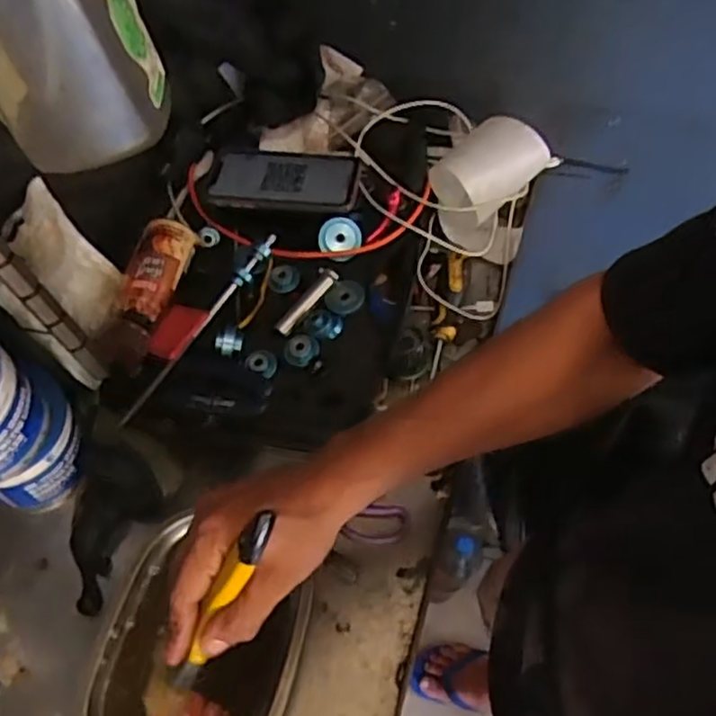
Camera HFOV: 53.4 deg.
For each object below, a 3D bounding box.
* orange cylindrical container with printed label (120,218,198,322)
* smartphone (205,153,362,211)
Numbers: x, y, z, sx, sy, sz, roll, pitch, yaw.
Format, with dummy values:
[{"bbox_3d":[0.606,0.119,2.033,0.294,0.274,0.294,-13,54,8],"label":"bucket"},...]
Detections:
[{"bbox_3d":[-0.190,-0.078,0.670,0.050,0.047,0.108,10,60,7],"label":"orange cylindrical container with printed label"},{"bbox_3d":[-0.074,-0.182,0.713,0.149,0.008,0.081,4,59,4],"label":"smartphone"}]

